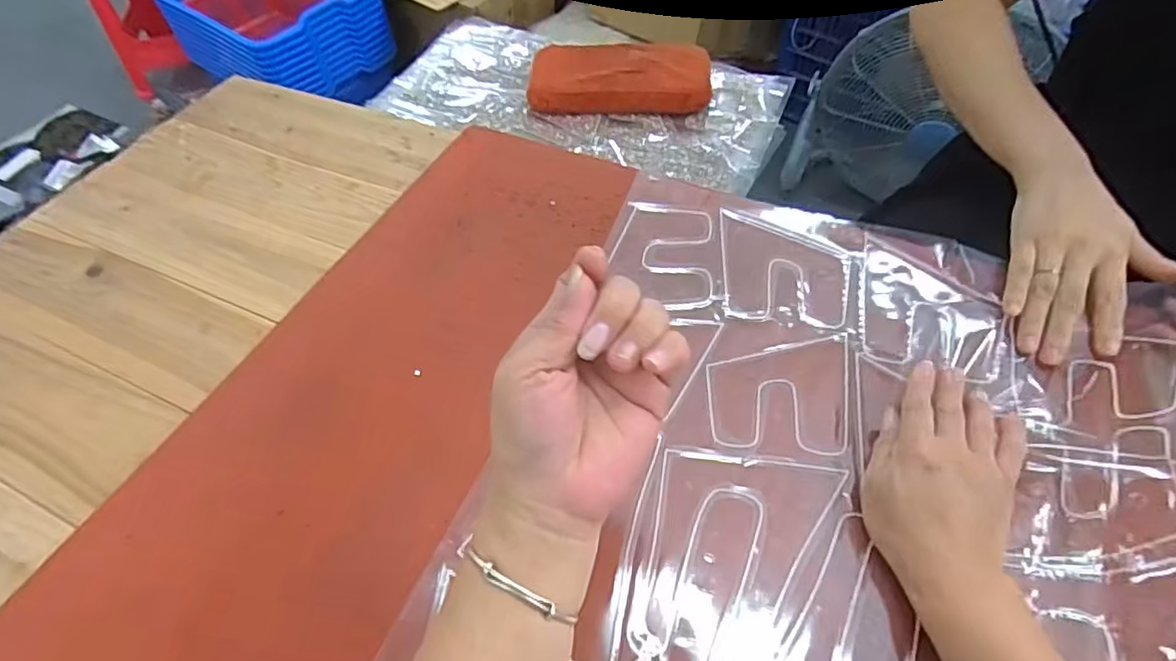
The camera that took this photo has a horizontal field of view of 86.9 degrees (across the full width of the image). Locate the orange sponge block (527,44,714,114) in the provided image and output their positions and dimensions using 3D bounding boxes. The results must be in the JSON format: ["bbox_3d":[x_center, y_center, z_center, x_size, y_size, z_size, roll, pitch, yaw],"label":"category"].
[{"bbox_3d":[0.047,-0.367,0.902,0.262,0.047,0.118,-3,53,1],"label":"orange sponge block"}]

